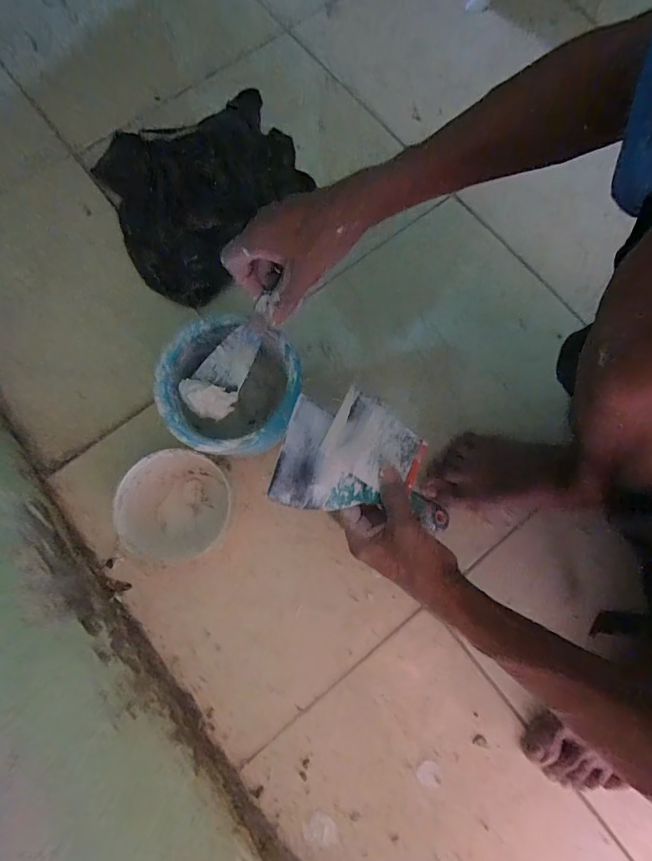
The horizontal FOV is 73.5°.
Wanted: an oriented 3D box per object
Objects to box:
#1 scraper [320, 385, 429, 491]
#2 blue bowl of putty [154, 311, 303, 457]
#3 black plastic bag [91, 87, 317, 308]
[{"bbox_3d":[0.050,0.015,0.416,0.100,0.005,0.079,36,60,-15],"label":"scraper"},{"bbox_3d":[-0.102,-0.031,0.487,0.138,0.125,0.127,0,77,-1],"label":"blue bowl of putty"},{"bbox_3d":[-0.160,-0.336,0.597,0.271,0.049,0.275,-27,79,-7],"label":"black plastic bag"}]

